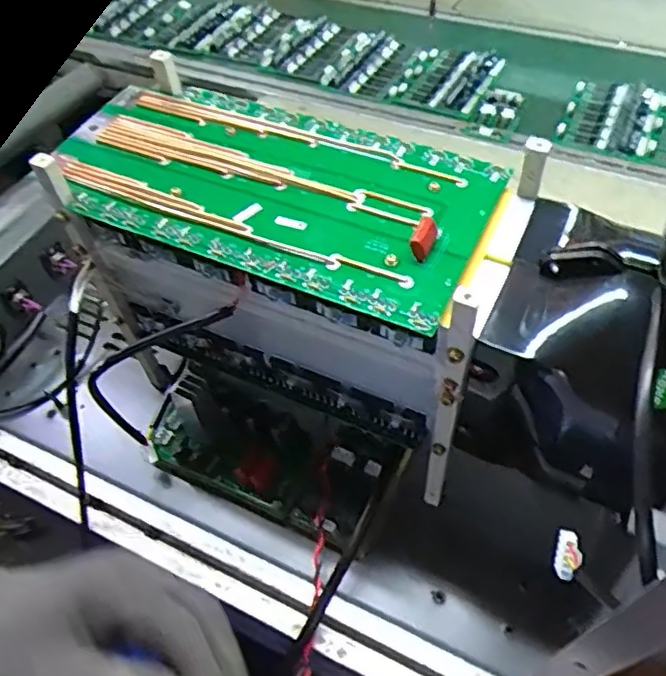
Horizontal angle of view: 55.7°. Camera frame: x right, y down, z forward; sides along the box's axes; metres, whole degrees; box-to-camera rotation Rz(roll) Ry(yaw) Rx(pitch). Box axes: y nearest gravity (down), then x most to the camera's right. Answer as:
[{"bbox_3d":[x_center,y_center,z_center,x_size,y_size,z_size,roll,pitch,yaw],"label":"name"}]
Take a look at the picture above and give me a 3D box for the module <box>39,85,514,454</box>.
[{"bbox_3d":[-0.036,-0.055,0.448,0.270,0.154,0.135,19,53,17],"label":"module"}]

